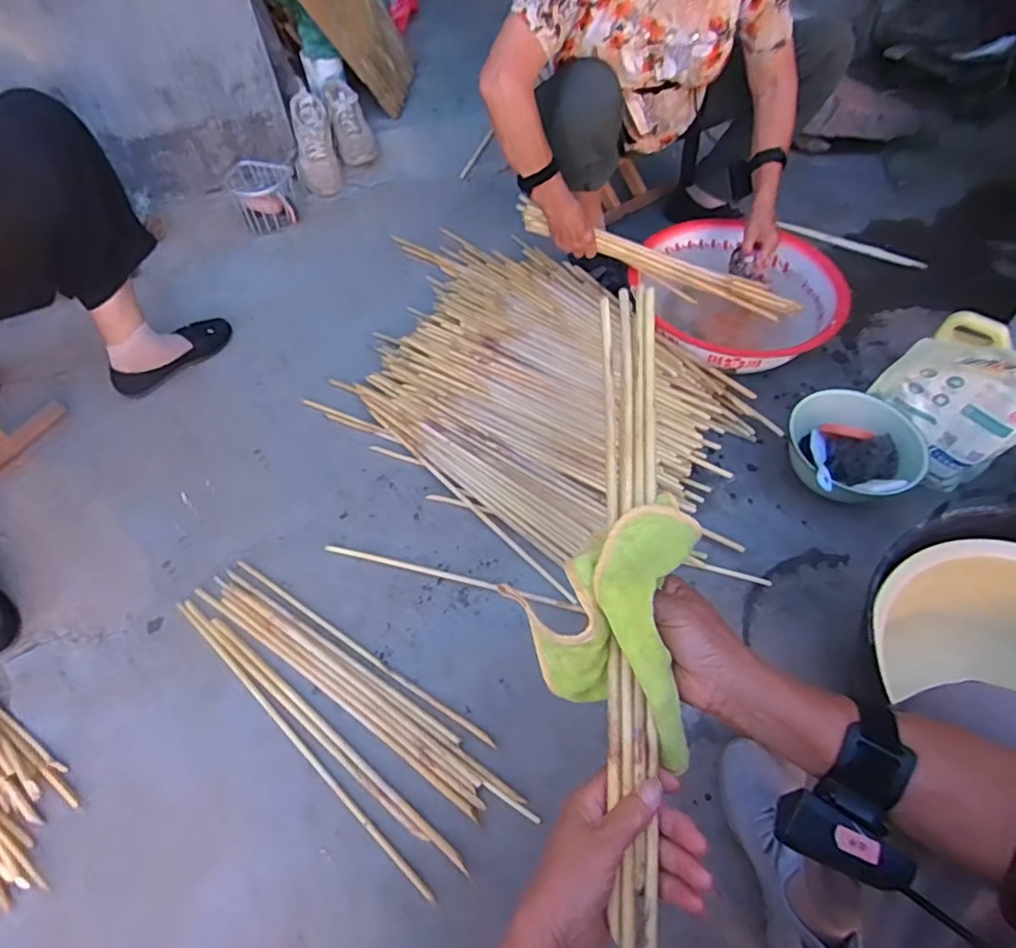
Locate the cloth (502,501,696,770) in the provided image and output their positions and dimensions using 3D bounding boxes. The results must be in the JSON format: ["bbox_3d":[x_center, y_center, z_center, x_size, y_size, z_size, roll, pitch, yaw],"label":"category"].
[{"bbox_3d":[0.094,0.117,0.422,0.133,0.088,0.162,-21,62,-11],"label":"cloth"}]

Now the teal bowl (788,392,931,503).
[{"bbox_3d":[0.542,-0.027,0.928,0.175,0.104,0.190,-1,56,1],"label":"teal bowl"}]

